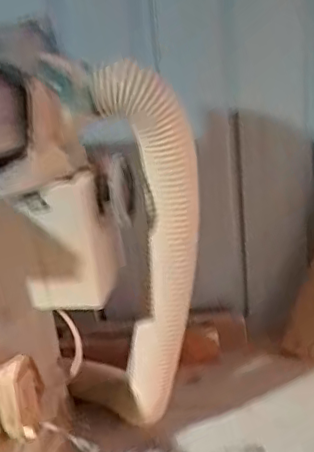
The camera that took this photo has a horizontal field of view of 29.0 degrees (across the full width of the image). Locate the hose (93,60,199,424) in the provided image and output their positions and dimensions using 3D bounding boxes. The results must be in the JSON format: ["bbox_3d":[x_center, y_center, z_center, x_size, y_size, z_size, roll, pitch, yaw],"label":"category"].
[{"bbox_3d":[0.005,0.076,1.538,0.230,0.947,0.265,-5,21,4],"label":"hose"}]

